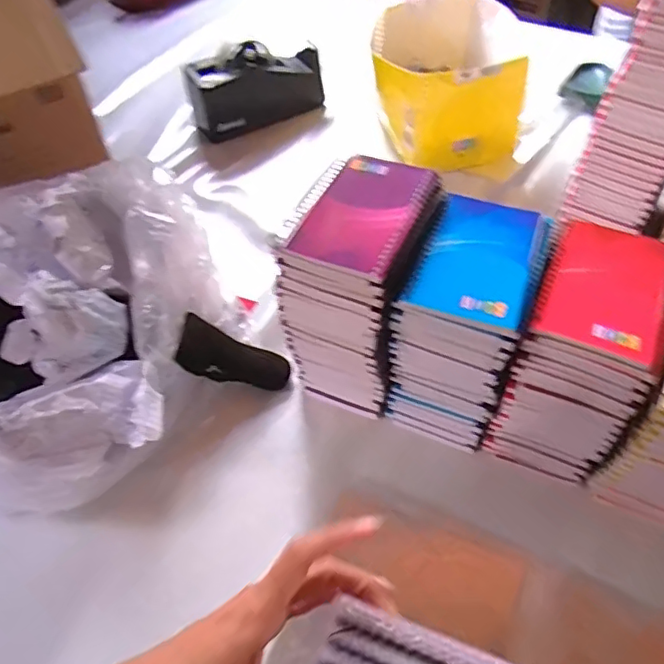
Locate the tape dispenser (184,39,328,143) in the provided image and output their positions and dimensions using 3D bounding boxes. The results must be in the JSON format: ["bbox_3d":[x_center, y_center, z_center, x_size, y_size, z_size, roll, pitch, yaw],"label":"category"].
[{"bbox_3d":[-0.113,-0.371,0.873,0.197,0.110,0.070,-23,55,-15],"label":"tape dispenser"}]

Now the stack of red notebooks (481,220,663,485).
[{"bbox_3d":[0.213,0.017,0.501,0.093,0.167,0.144,20,55,17],"label":"stack of red notebooks"}]

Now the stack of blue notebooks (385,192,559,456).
[{"bbox_3d":[0.118,-0.004,0.515,0.094,0.184,0.126,19,55,17],"label":"stack of blue notebooks"}]

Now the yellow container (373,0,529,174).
[{"bbox_3d":[0.159,-0.353,0.832,0.198,0.143,0.233,1,52,3],"label":"yellow container"}]

